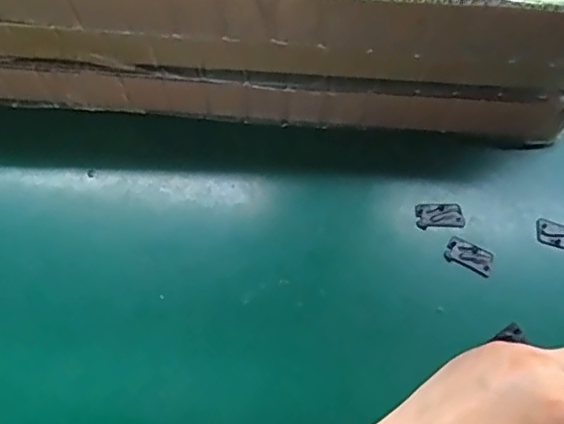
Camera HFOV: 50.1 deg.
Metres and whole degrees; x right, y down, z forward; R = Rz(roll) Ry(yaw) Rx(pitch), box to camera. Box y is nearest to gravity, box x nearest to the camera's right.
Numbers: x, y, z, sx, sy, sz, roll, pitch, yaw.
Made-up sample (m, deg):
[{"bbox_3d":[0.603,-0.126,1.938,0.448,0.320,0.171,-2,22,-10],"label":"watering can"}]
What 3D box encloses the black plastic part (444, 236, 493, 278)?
[{"bbox_3d":[0.136,0.032,0.436,0.034,0.004,0.019,25,72,8],"label":"black plastic part"}]

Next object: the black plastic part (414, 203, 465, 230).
[{"bbox_3d":[0.116,0.003,0.446,0.035,0.004,0.019,0,71,-1],"label":"black plastic part"}]

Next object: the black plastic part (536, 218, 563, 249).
[{"bbox_3d":[0.203,0.018,0.439,0.034,0.004,0.019,14,71,4],"label":"black plastic part"}]

